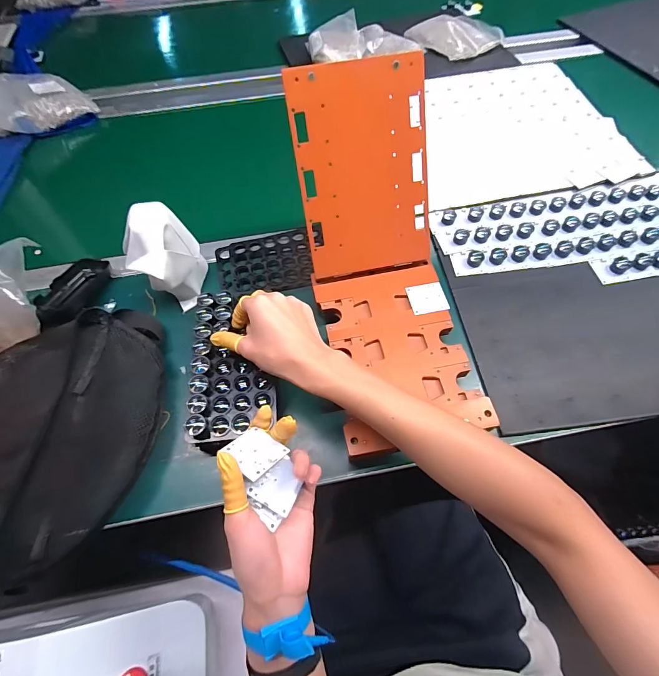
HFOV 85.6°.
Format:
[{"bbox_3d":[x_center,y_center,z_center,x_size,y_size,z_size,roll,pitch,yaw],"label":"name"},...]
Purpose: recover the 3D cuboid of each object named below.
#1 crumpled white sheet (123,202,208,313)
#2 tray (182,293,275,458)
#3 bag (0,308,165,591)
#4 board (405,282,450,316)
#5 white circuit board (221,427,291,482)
[{"bbox_3d":[-0.213,-0.102,0.475,0.083,0.118,0.089,-28,64,-13],"label":"crumpled white sheet"},{"bbox_3d":[-0.121,0.027,0.423,0.095,0.026,0.192,-11,67,-4],"label":"tray"},{"bbox_3d":[-0.331,0.108,0.414,0.260,0.057,0.305,-6,61,-2],"label":"bag"},{"bbox_3d":[0.129,-0.052,0.467,0.047,0.005,0.046,-10,61,-4],"label":"board"},{"bbox_3d":[-0.067,0.102,0.319,0.044,0.004,0.043,27,32,24],"label":"white circuit board"}]

